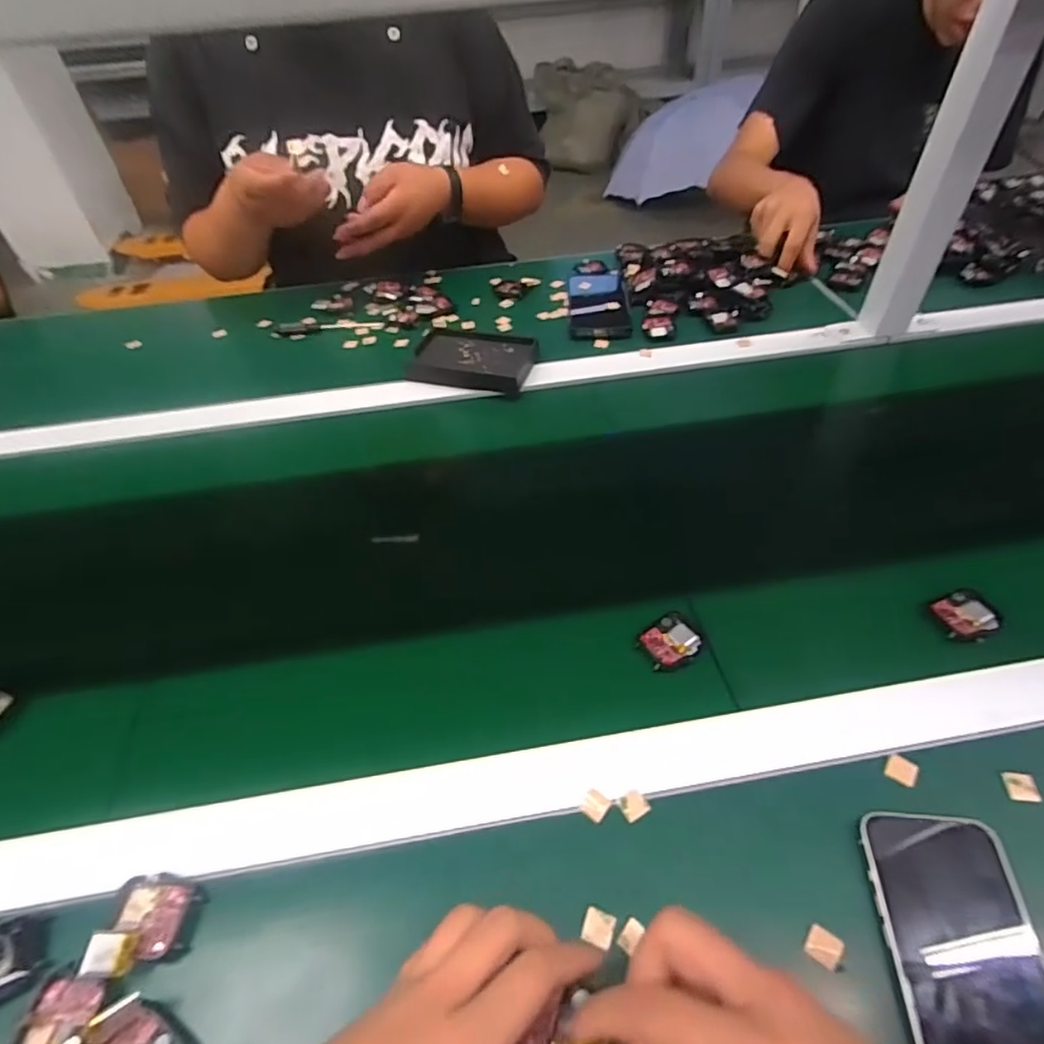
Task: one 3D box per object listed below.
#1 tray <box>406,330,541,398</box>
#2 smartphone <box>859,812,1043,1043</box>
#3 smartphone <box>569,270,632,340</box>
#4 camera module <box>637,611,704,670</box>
[{"bbox_3d":[-0.056,-0.189,0.691,0.137,0.023,0.094,11,49,14],"label":"tray"},{"bbox_3d":[0.223,0.222,0.289,0.074,0.015,0.142,1,47,5],"label":"smartphone"},{"bbox_3d":[0.100,-0.294,0.786,0.074,0.012,0.182,-1,47,3],"label":"smartphone"},{"bbox_3d":[0.108,0.085,0.428,0.042,0.007,0.038,-24,50,-18],"label":"camera module"}]

